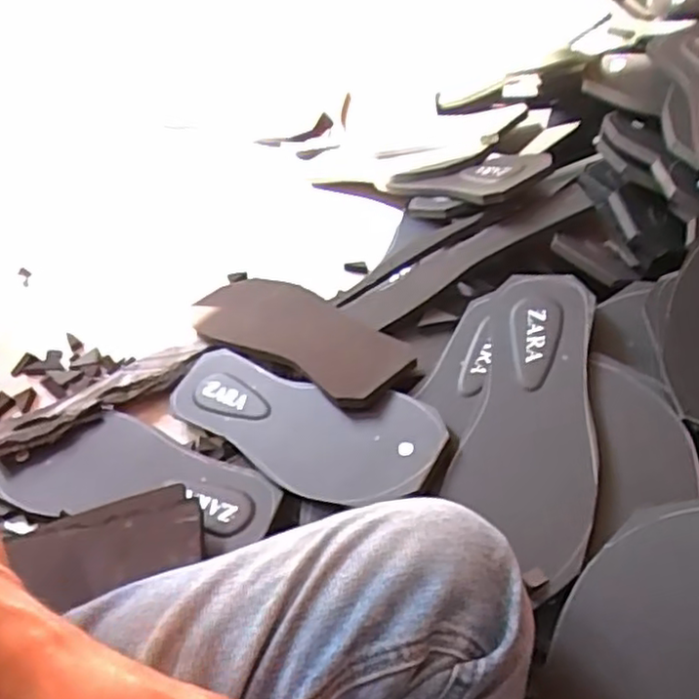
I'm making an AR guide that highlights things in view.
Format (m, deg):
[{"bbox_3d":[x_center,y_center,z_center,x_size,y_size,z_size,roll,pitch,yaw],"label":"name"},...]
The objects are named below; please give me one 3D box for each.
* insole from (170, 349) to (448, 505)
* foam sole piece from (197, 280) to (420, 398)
[{"bbox_3d":[-0.047,0.060,0.546,0.251,0.011,0.093,13,65,31],"label":"insole"},{"bbox_3d":[-0.048,-0.018,0.616,0.092,0.012,0.250,-38,40,-27],"label":"foam sole piece"}]

